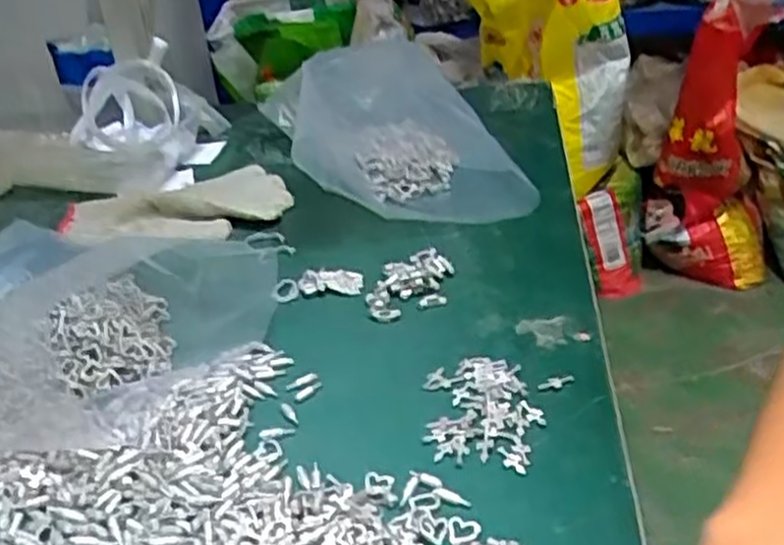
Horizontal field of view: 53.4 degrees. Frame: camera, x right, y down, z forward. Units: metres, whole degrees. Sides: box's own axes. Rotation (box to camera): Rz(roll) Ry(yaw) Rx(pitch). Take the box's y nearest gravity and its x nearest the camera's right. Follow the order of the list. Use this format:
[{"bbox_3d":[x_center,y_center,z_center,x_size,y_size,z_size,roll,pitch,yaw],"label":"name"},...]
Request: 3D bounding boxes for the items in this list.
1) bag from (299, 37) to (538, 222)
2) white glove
[{"bbox_3d":[-0.004,-0.148,0.717,0.164,0.088,0.278,-9,31,-4],"label":"bag"},{"bbox_3d":[-0.191,-0.060,0.698,0.192,0.030,0.105,-15,32,-14],"label":"white glove"}]

